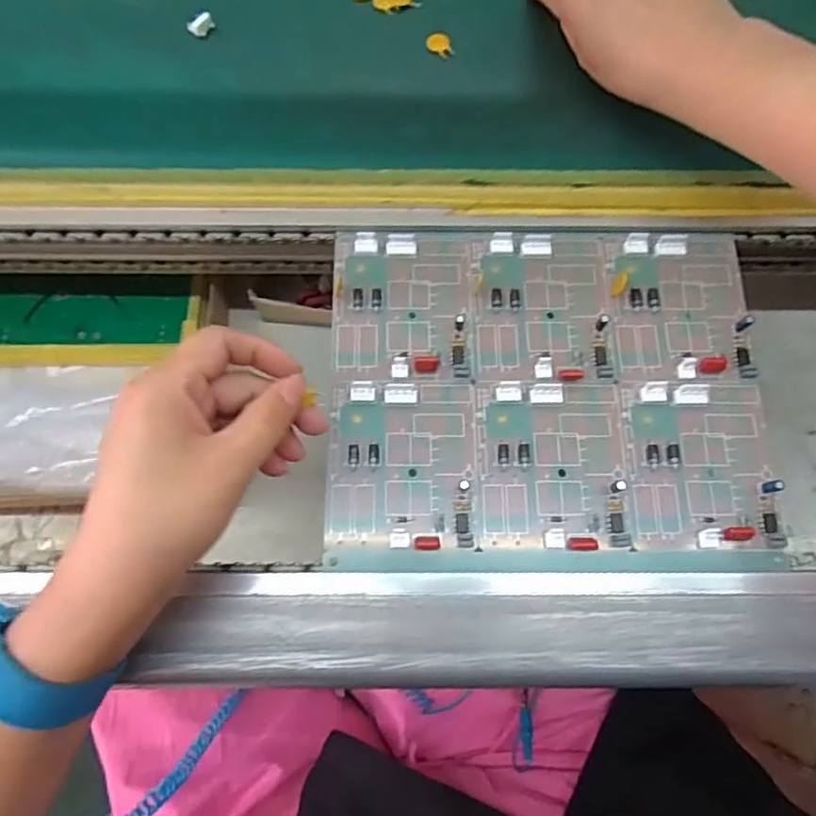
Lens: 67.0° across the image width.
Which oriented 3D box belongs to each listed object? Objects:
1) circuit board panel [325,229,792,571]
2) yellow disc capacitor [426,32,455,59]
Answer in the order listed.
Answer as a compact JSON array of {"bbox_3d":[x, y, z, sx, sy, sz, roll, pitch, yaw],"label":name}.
[{"bbox_3d":[0.070,-0.011,0.308,0.214,0.010,0.172,0,74,0],"label":"circuit board panel"},{"bbox_3d":[0.019,-0.213,0.360,0.014,0.004,0.019,-30,76,-8],"label":"yellow disc capacitor"}]

